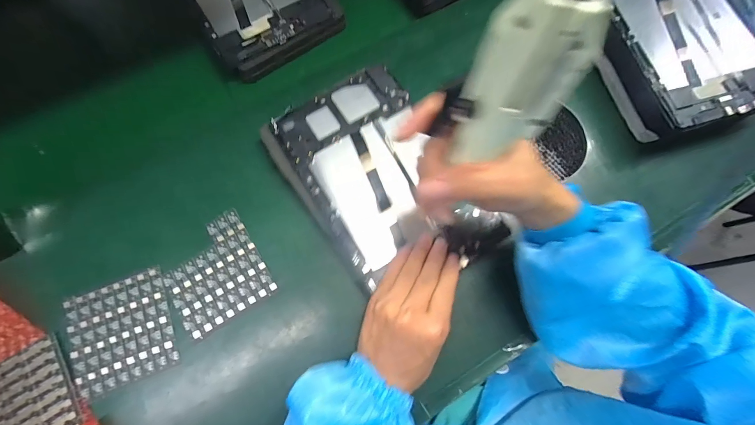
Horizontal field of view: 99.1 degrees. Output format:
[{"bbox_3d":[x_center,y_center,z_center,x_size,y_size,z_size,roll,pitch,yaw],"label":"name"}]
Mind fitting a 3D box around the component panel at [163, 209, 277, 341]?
[{"bbox_3d":[-0.167,0.061,0.332,0.092,0.004,0.101,-31,76,-10],"label":"component panel"}]

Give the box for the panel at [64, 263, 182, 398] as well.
[{"bbox_3d":[-0.252,0.117,0.317,0.093,0.004,0.098,-20,75,-7],"label":"panel"}]

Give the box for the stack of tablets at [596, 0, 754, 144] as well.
[{"bbox_3d":[0.341,-0.203,0.372,0.140,0.054,0.235,-11,74,-4],"label":"stack of tablets"}]

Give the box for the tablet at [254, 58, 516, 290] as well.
[{"bbox_3d":[0.002,-0.035,0.335,0.156,0.014,0.237,-32,79,-9],"label":"tablet"}]

